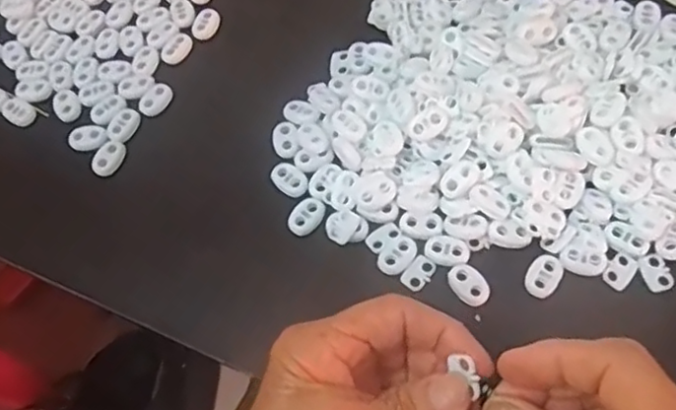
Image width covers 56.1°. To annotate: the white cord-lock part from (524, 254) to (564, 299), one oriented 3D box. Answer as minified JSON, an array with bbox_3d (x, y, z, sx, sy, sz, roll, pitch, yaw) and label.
[{"bbox_3d":[0.102,0.035,0.313,0.015,0.005,0.022,31,72,19],"label":"white cord-lock part"}]

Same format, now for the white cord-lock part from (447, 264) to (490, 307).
[{"bbox_3d":[0.065,0.039,0.315,0.015,0.004,0.022,-34,66,-9],"label":"white cord-lock part"}]

